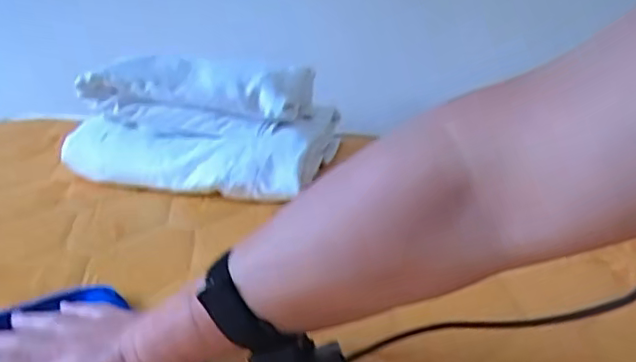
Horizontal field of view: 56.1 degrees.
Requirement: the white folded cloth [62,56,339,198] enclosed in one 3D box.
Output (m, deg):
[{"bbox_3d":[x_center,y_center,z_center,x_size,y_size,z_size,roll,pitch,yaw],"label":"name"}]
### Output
[{"bbox_3d":[-0.134,-0.093,0.799,0.304,0.124,0.275,5,25,18],"label":"white folded cloth"}]

